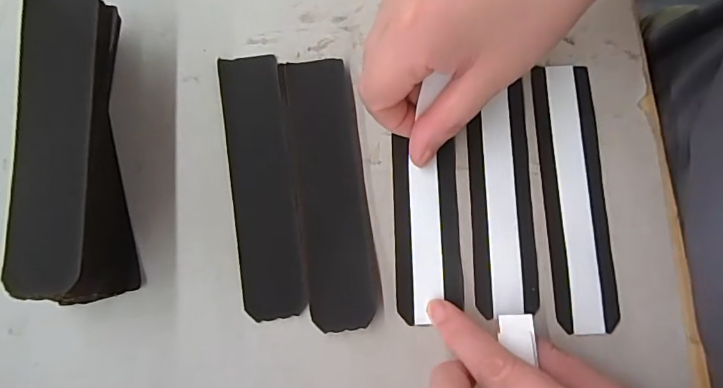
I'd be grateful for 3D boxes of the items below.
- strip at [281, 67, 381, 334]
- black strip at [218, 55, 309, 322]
[{"bbox_3d":[-0.017,-0.003,0.257,0.035,0.007,0.141,-8,79,-2],"label":"strip"},{"bbox_3d":[-0.051,-0.007,0.259,0.034,0.004,0.139,-8,79,-2],"label":"black strip"}]

